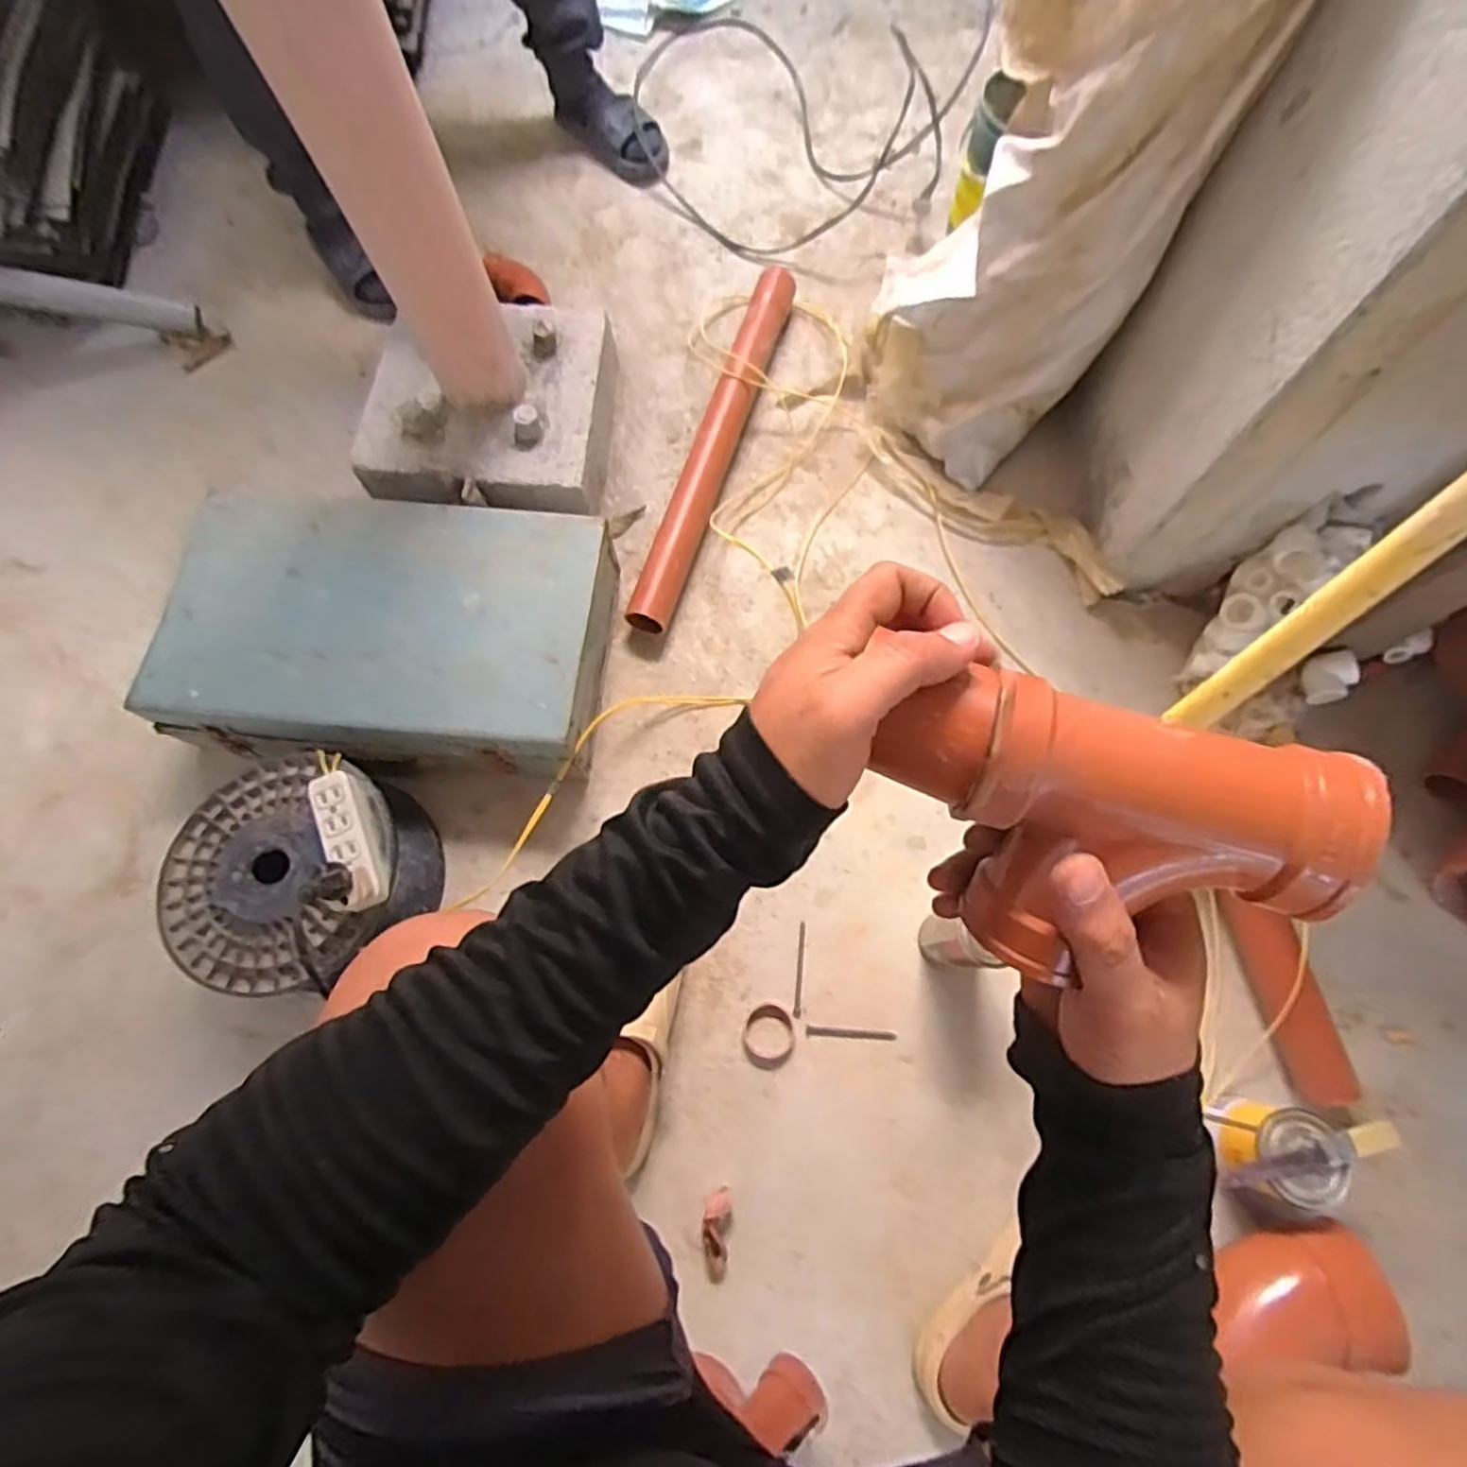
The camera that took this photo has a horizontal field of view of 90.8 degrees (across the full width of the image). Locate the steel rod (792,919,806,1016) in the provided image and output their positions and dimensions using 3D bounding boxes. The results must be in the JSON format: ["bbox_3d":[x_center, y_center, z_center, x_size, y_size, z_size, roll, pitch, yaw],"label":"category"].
[{"bbox_3d":[0.078,0.272,0.837,0.009,0.004,0.105,6,73,3],"label":"steel rod"}]

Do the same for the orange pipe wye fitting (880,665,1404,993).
[{"bbox_3d":[0.136,0.044,0.279,0.162,0.072,0.097,17,74,6],"label":"orange pipe wye fitting"}]

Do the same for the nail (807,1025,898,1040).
[{"bbox_3d":[0.133,0.339,0.815,0.099,0.004,0.010,3,73,2],"label":"nail"}]

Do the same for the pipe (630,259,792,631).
[{"bbox_3d":[-0.022,-0.426,1.046,0.063,0.058,0.626,17,74,7],"label":"pipe"}]

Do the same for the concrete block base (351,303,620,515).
[{"bbox_3d":[-0.331,-0.439,1.010,0.304,0.127,0.320,6,71,2],"label":"concrete block base"}]

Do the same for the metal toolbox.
[{"bbox_3d":[-0.414,-0.114,0.886,0.499,0.143,0.306,4,71,1],"label":"metal toolbox"}]

